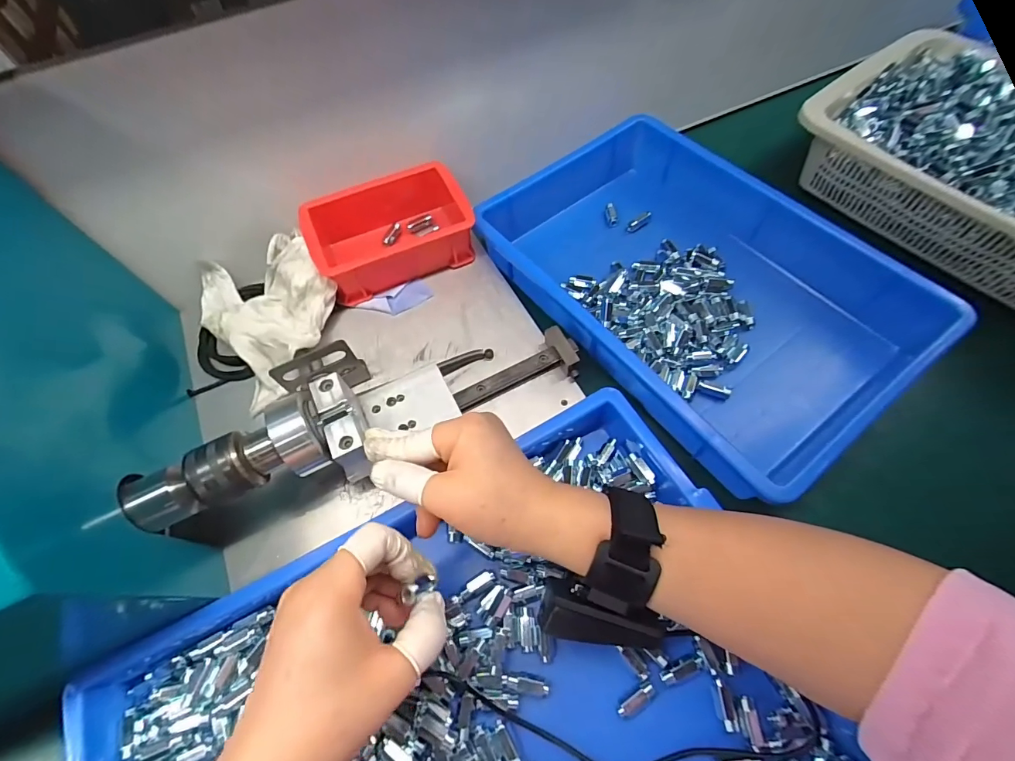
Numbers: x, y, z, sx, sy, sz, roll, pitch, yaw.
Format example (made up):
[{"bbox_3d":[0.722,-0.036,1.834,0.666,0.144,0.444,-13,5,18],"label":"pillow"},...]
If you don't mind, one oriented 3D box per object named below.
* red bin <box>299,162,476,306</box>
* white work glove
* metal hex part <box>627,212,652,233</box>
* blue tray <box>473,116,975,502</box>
[{"bbox_3d":[-0.115,-0.145,0.430,0.147,0.058,0.101,-25,64,-9],"label":"red bin"},{"bbox_3d":[-0.225,-0.074,0.401,0.117,0.050,0.148,-36,66,-15],"label":"white work glove"},{"bbox_3d":[0.147,-0.177,0.480,0.031,0.009,0.012,-36,65,0],"label":"metal hex part"},{"bbox_3d":[0.169,-0.093,0.419,0.249,0.091,0.366,-35,66,-14],"label":"blue tray"}]

